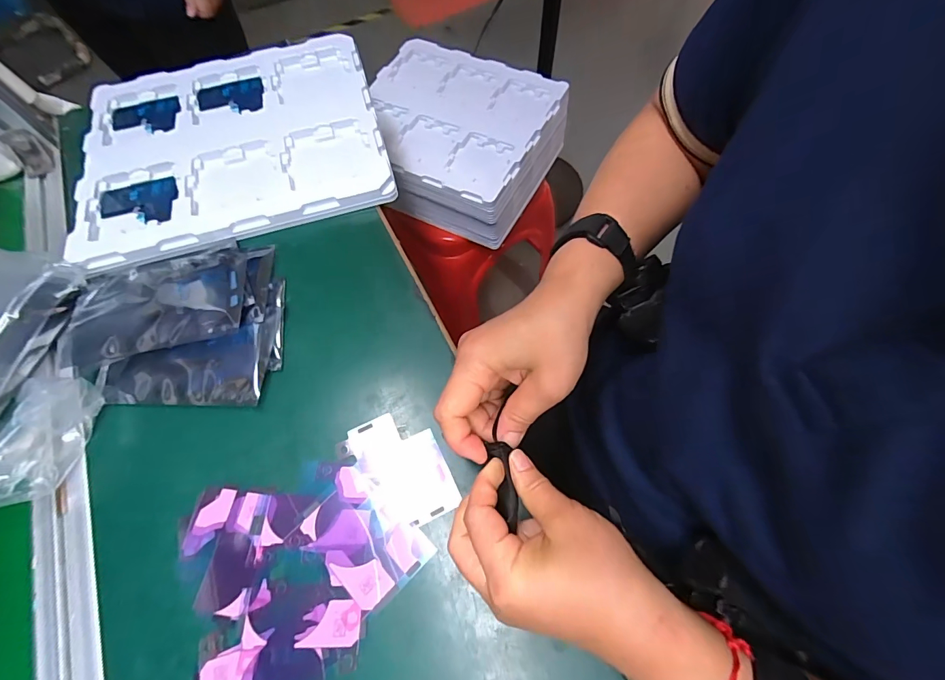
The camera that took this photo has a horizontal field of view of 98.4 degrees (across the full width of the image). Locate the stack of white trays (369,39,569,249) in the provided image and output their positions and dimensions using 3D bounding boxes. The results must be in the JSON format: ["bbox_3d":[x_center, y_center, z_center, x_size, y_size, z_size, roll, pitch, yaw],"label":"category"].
[{"bbox_3d":[-0.033,-0.352,0.720,0.319,0.113,0.273,25,70,15],"label":"stack of white trays"}]

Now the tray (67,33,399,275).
[{"bbox_3d":[-0.264,-0.227,0.457,0.309,0.018,0.288,-15,65,-6],"label":"tray"}]

